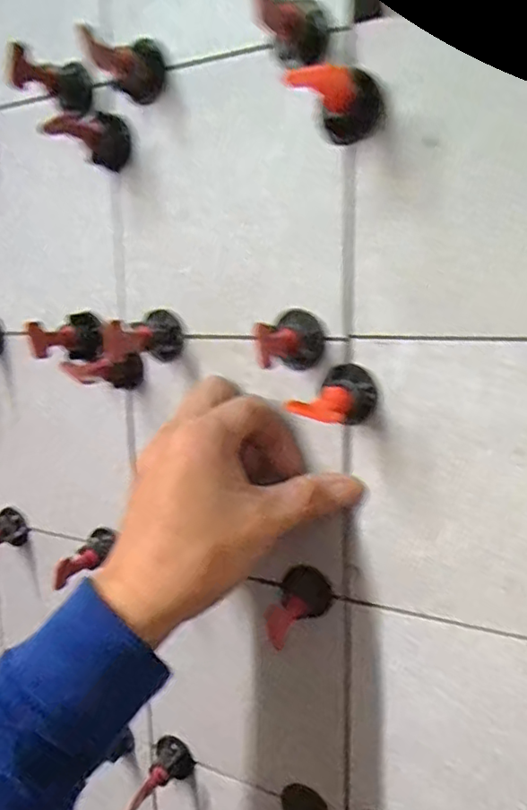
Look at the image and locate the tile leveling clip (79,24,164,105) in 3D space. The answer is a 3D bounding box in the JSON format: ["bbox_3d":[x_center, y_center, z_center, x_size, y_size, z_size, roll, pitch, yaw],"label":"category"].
[{"bbox_3d":[-0.074,-0.184,0.311,0.027,0.026,0.040,2,12,17],"label":"tile leveling clip"}]

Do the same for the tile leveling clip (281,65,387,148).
[{"bbox_3d":[0.030,-0.144,0.264,0.057,0.026,0.024,9,1,-44],"label":"tile leveling clip"}]

